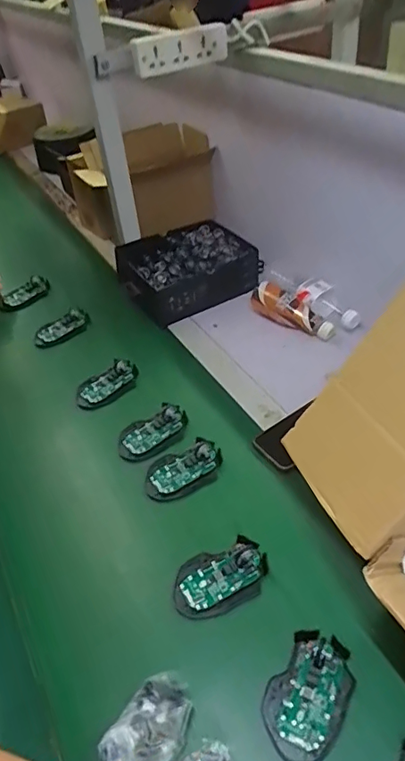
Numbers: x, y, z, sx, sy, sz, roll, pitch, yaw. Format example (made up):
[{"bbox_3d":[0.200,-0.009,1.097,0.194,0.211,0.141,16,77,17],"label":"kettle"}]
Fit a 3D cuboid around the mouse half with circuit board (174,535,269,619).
[{"bbox_3d":[0.021,0.230,0.597,0.115,0.019,0.074,-22,58,-11],"label":"mouse half with circuit board"}]

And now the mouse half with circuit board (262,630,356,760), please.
[{"bbox_3d":[0.106,0.308,0.503,0.072,0.022,0.112,23,48,31],"label":"mouse half with circuit board"}]

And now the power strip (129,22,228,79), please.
[{"bbox_3d":[-0.034,-0.542,0.838,0.174,0.058,0.041,-24,42,-19],"label":"power strip"}]

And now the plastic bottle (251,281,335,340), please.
[{"bbox_3d":[0.166,-0.125,0.945,0.162,0.055,0.046,31,50,13],"label":"plastic bottle"}]

